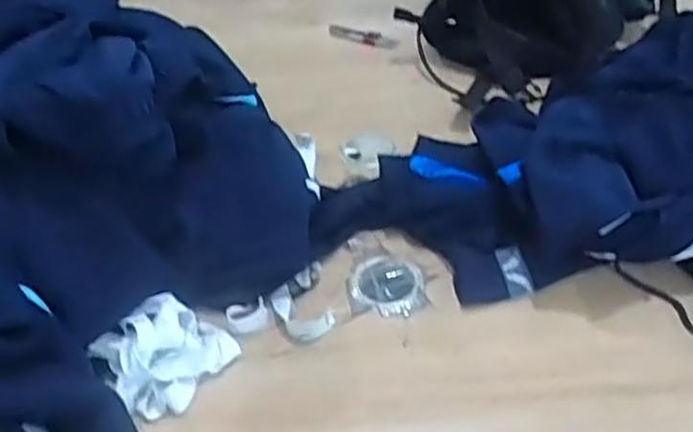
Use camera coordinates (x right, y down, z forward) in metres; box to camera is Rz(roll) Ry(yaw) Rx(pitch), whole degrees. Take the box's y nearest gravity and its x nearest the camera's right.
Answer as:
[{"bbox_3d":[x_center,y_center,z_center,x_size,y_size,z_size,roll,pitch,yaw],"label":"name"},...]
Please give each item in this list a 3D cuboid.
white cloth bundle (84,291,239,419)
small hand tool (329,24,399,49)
[{"bbox_3d":[-0.149,0.111,0.596,0.095,0.044,0.082,-34,51,-27],"label":"white cloth bundle"},{"bbox_3d":[0.023,-0.243,0.973,0.105,0.007,0.030,20,48,21],"label":"small hand tool"}]

